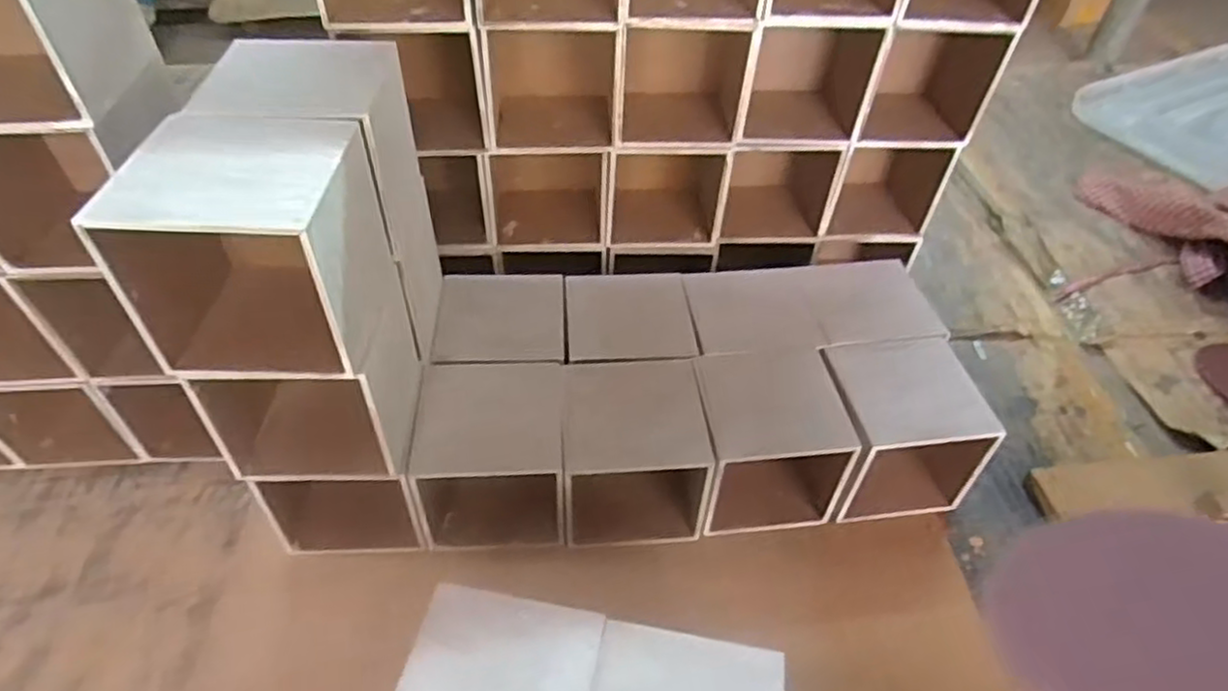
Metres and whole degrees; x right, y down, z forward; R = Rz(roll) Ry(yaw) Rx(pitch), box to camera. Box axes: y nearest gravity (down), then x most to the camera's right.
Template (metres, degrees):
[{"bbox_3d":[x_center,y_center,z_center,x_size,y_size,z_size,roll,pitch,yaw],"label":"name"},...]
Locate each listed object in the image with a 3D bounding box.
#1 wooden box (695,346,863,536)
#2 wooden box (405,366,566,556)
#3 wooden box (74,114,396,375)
[{"bbox_3d":[0.129,0.088,0.619,0.119,0.125,0.114,-1,45,-4],"label":"wooden box"},{"bbox_3d":[-0.098,0.093,0.595,0.110,0.107,0.113,0,45,-4],"label":"wooden box"},{"bbox_3d":[-0.207,-0.057,0.421,0.112,0.117,0.111,1,45,-2],"label":"wooden box"}]

